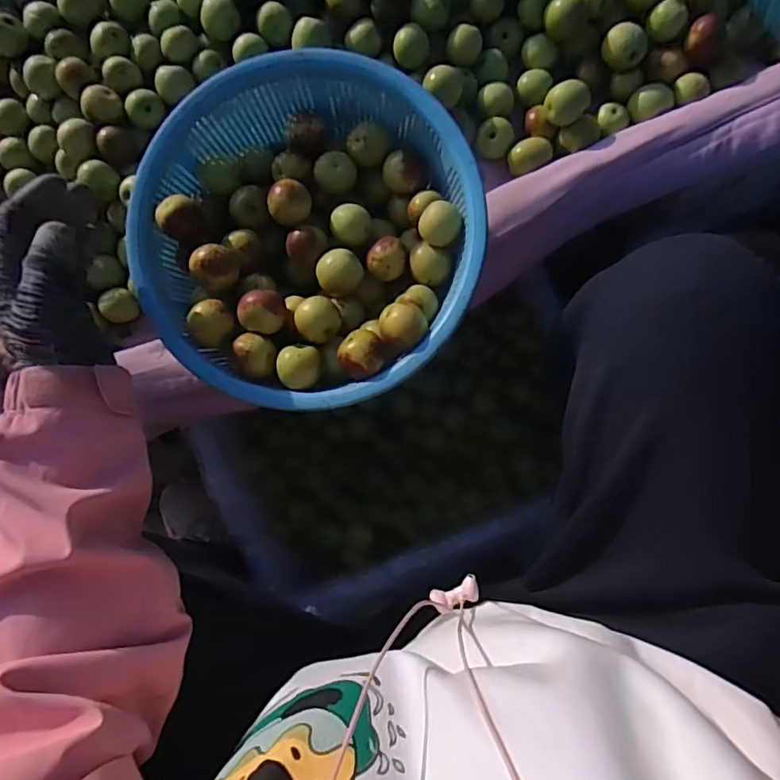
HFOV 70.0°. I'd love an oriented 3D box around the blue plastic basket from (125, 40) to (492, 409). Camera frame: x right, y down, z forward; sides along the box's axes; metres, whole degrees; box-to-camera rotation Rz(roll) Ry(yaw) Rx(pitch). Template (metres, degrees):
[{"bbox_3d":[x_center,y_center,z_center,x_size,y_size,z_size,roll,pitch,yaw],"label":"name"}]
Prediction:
[{"bbox_3d":[-0.060,-0.115,0.437,0.247,0.077,0.259,-1,83,4],"label":"blue plastic basket"}]

